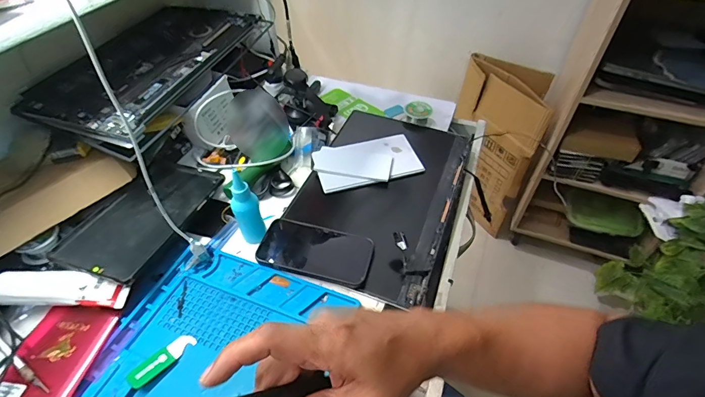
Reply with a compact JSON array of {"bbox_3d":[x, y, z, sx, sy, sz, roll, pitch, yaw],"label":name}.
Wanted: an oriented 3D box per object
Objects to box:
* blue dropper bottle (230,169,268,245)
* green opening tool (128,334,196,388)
[{"bbox_3d":[-0.139,0.013,0.499,0.026,0.115,0.031,24,51,22],"label":"blue dropper bottle"},{"bbox_3d":[-0.207,0.175,0.414,0.025,0.008,0.071,33,55,28],"label":"green opening tool"}]

